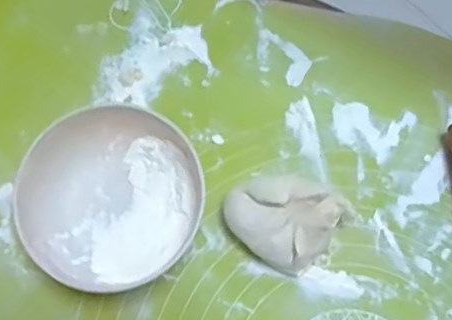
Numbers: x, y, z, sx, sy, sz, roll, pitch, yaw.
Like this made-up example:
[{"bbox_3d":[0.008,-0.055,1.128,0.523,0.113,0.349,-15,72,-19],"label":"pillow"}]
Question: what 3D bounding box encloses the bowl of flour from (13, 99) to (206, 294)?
[{"bbox_3d":[-0.069,0.024,0.378,0.110,0.054,0.100,0,76,1],"label":"bowl of flour"}]

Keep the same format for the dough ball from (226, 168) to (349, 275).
[{"bbox_3d":[0.035,0.038,0.382,0.067,0.039,0.053,29,79,7],"label":"dough ball"}]

